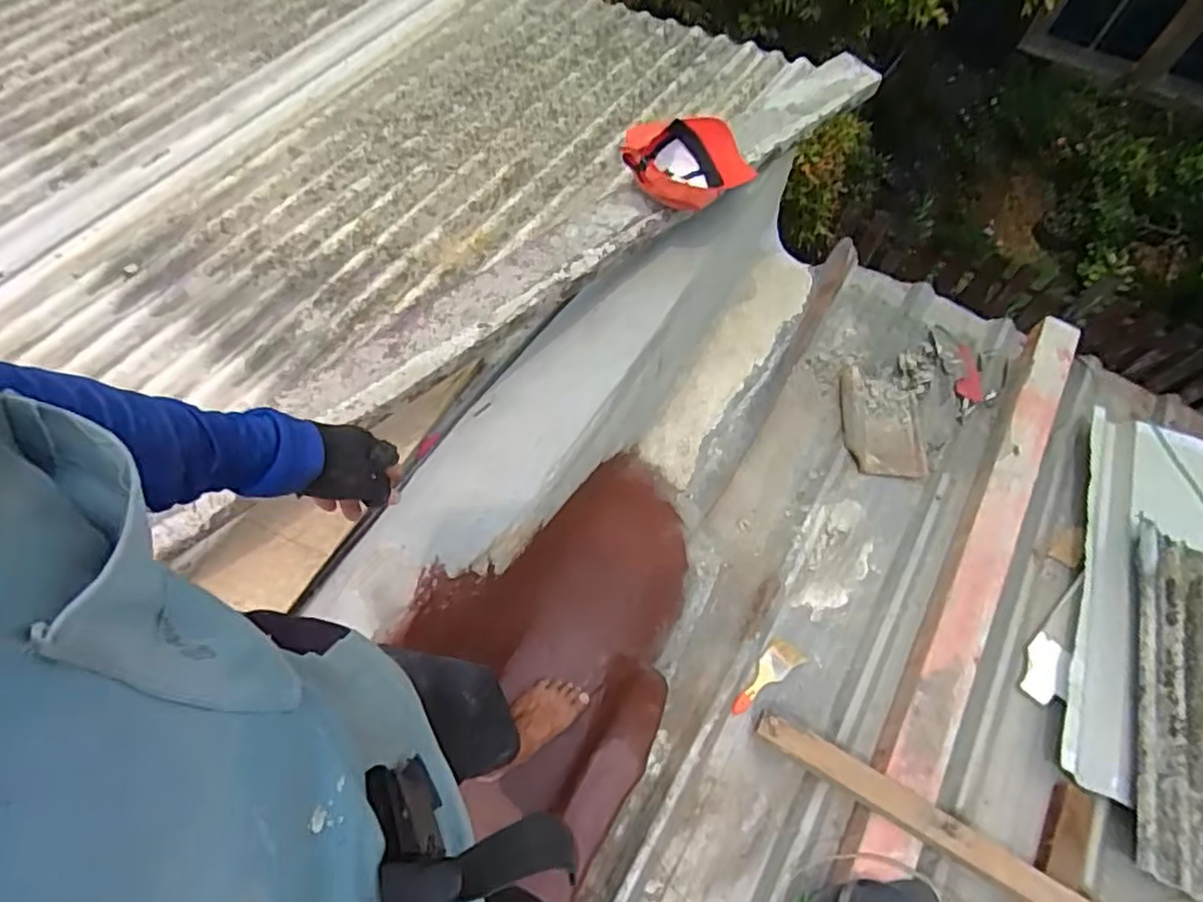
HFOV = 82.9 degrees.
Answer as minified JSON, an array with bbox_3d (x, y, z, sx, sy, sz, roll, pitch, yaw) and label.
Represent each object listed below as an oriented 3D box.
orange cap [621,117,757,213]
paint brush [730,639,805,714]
[{"bbox_3d":[0.155,-0.526,1.229,0.178,0.124,0.244,34,72,13],"label":"orange cap"},{"bbox_3d":[0.356,0.494,1.488,0.206,0.009,0.070,-35,71,-27],"label":"paint brush"}]

